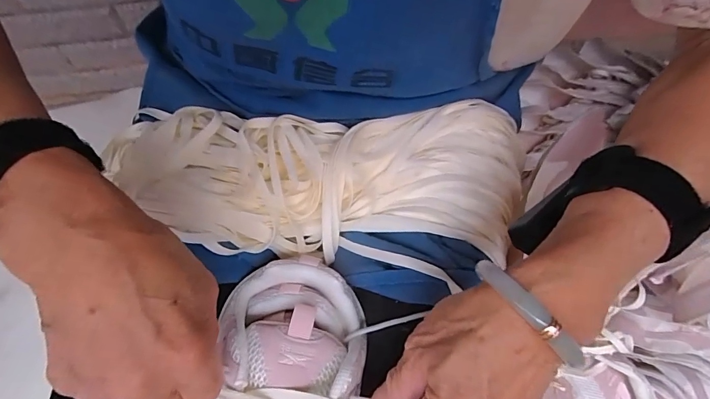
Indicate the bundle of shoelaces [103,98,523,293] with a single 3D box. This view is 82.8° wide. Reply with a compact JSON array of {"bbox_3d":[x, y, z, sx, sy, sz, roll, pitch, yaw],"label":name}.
[{"bbox_3d":[-0.013,-0.011,0.325,0.334,0.052,0.152,0,68,-3],"label":"bundle of shoelaces"}]

